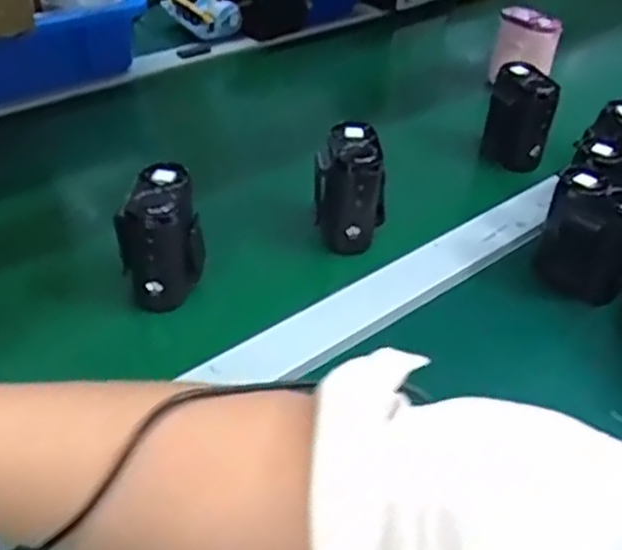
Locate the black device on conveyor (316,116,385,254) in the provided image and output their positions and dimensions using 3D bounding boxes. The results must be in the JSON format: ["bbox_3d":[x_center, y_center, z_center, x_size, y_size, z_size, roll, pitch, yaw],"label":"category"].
[{"bbox_3d":[0.031,-0.070,0.585,0.056,0.084,0.062,8,38,3],"label":"black device on conveyor"}]

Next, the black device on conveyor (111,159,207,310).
[{"bbox_3d":[-0.105,-0.026,0.518,0.057,0.081,0.062,-5,39,-13],"label":"black device on conveyor"}]

